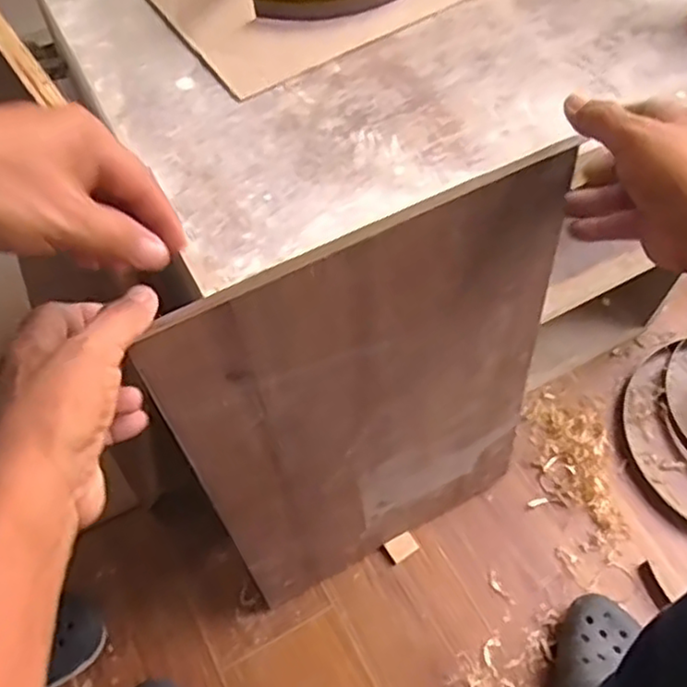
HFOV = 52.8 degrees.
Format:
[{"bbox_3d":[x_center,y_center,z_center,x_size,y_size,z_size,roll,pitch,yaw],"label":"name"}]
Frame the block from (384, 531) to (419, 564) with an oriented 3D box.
[{"bbox_3d":[0.071,0.248,0.846,0.035,0.008,0.028,-30,64,-16],"label":"block"}]

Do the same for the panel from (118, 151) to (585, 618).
[{"bbox_3d":[0.042,0.078,0.641,0.336,0.500,0.010,-27,55,-14],"label":"panel"}]

